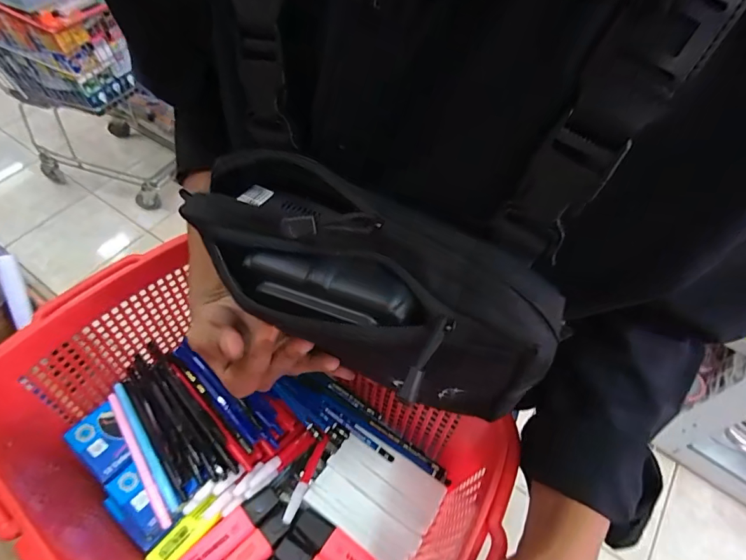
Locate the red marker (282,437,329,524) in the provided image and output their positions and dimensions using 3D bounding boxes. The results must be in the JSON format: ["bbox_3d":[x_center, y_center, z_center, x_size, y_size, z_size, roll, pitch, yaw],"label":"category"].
[{"bbox_3d":[-0.066,0.193,0.420,0.012,0.014,0.085,15,56,11],"label":"red marker"}]

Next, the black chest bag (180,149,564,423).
[{"bbox_3d":[-0.012,0.007,0.257,0.224,0.094,0.084,29,59,14],"label":"black chest bag"}]

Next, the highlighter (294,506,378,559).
[{"bbox_3d":[-0.024,0.240,0.372,0.107,0.012,0.026,28,59,19],"label":"highlighter"}]

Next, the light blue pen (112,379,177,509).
[{"bbox_3d":[-0.221,0.158,0.415,0.012,0.014,0.140,-33,60,-21],"label":"light blue pen"}]

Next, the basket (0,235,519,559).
[{"bbox_3d":[-0.118,0.157,0.369,0.395,0.149,0.253,25,58,17],"label":"basket"}]

